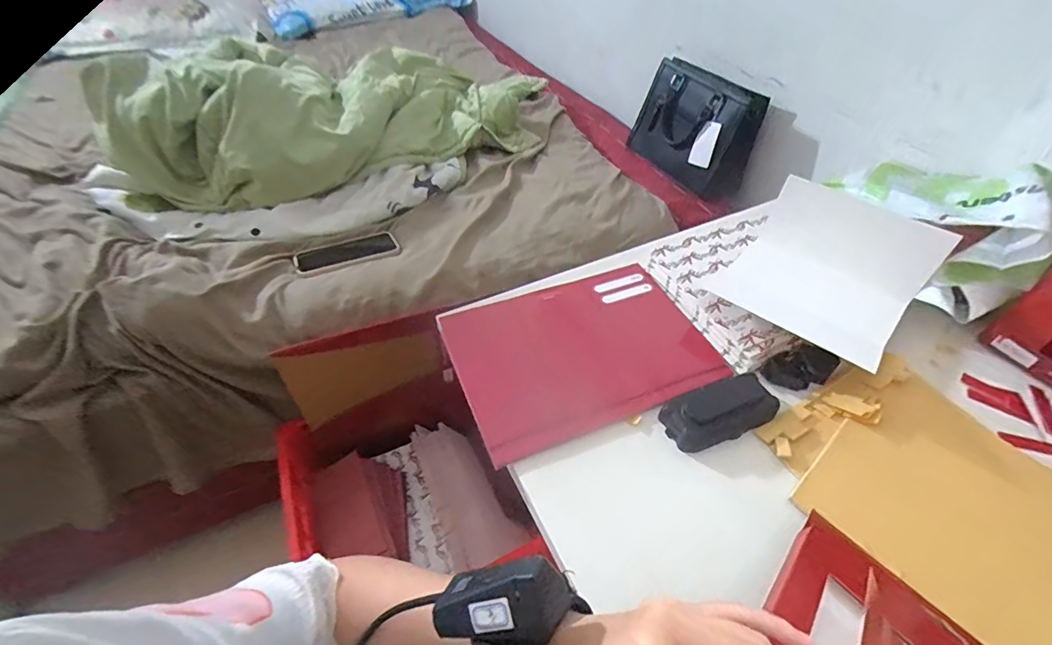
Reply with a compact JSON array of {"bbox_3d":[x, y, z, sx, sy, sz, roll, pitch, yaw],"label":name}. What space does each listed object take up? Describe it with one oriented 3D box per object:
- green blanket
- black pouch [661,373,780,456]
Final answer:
[{"bbox_3d":[-0.355,-0.469,0.980,0.847,0.203,0.401,-25,52,-24],"label":"green blanket"},{"bbox_3d":[0.183,0.081,0.443,0.107,0.022,0.052,-17,49,-18],"label":"black pouch"}]

